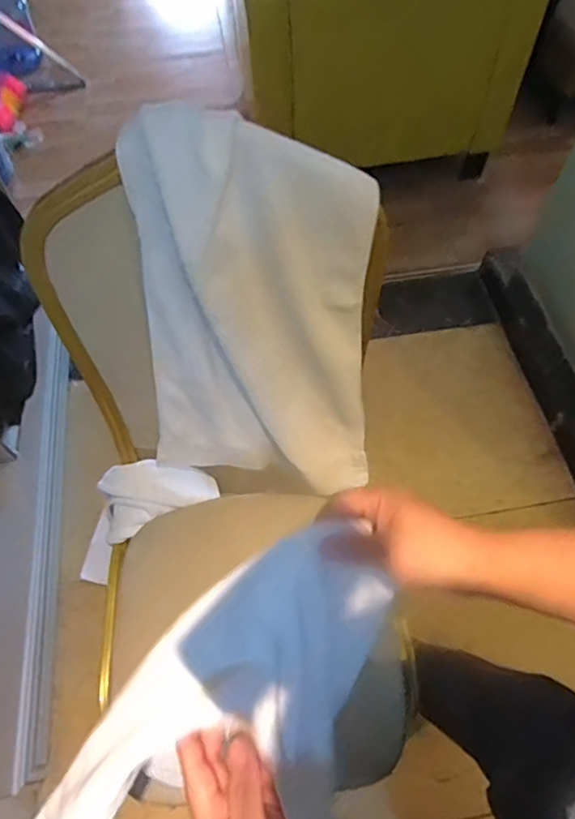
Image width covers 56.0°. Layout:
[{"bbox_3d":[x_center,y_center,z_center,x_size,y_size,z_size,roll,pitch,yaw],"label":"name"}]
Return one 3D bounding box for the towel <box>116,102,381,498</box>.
[{"bbox_3d":[-0.020,-0.088,0.699,0.310,0.494,0.175,8,60,5],"label":"towel"}]

